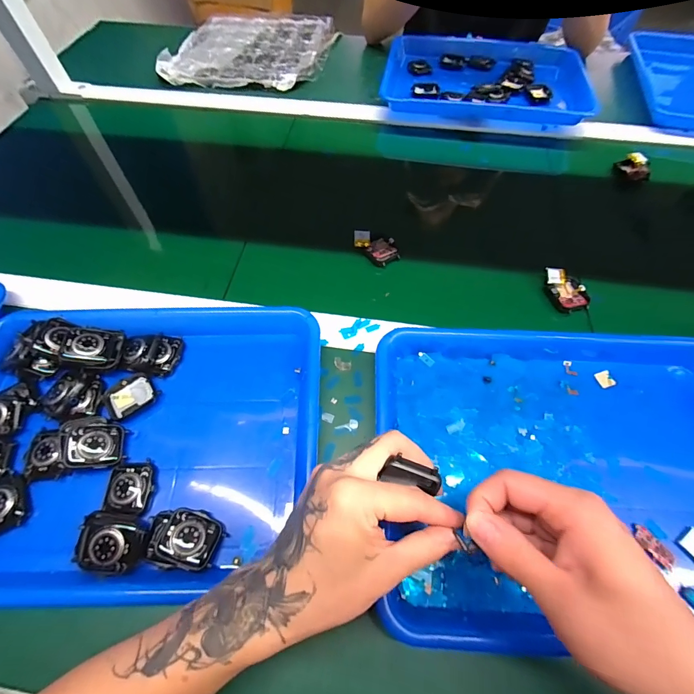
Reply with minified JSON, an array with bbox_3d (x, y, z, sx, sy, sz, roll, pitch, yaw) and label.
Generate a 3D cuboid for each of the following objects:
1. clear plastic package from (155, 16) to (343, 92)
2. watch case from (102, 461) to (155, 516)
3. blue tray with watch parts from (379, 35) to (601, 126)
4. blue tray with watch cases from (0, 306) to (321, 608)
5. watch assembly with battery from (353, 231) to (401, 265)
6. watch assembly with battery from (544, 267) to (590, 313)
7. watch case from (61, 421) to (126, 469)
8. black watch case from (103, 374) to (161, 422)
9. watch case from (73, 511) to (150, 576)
[{"bbox_3d":[-0.175,-0.592,0.713,0.290,0.031,0.290,4,60,4],"label":"clear plastic package"},{"bbox_3d":[-0.183,0.118,0.307,0.036,0.011,0.040,4,60,4],"label":"watch case"},{"bbox_3d":[0.238,-0.461,0.637,0.338,0.045,0.223,9,61,7],"label":"blue tray with watch parts"},{"bbox_3d":[-0.189,0.074,0.322,0.325,0.045,0.248,-1,60,1],"label":"blue tray with watch cases"},{"bbox_3d":[0.037,-0.125,0.453,0.059,0.017,0.040,37,68,20],"label":"watch assembly with battery"},{"bbox_3d":[0.252,-0.067,0.420,0.037,0.020,0.055,-18,61,-8],"label":"watch assembly with battery"},{"bbox_3d":[-0.219,0.084,0.316,0.044,0.017,0.039,3,71,-31],"label":"watch case"},{"bbox_3d":[-0.208,0.048,0.352,0.046,0.011,0.036,-35,65,-17],"label":"black watch case"},{"bbox_3d":[-0.182,0.149,0.279,0.050,0.018,0.040,5,60,5],"label":"watch case"}]

